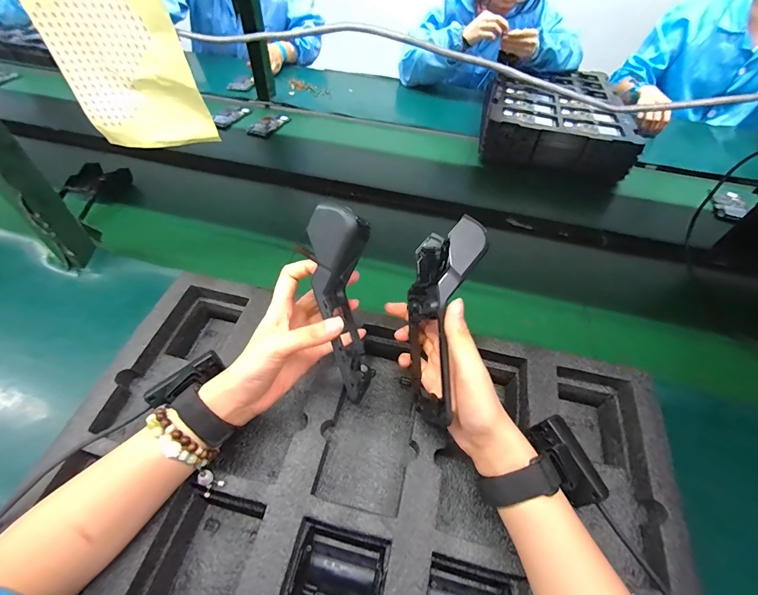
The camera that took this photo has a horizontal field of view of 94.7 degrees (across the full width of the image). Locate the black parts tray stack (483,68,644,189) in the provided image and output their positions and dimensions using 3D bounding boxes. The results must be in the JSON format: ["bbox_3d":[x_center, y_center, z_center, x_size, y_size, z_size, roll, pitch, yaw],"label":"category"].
[{"bbox_3d":[0.454,-0.490,0.926,0.326,0.102,0.472,13,52,8],"label":"black parts tray stack"}]

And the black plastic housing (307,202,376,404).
[{"bbox_3d":[-0.028,0.003,0.333,0.056,0.179,0.083,-11,20,-11],"label":"black plastic housing"}]

